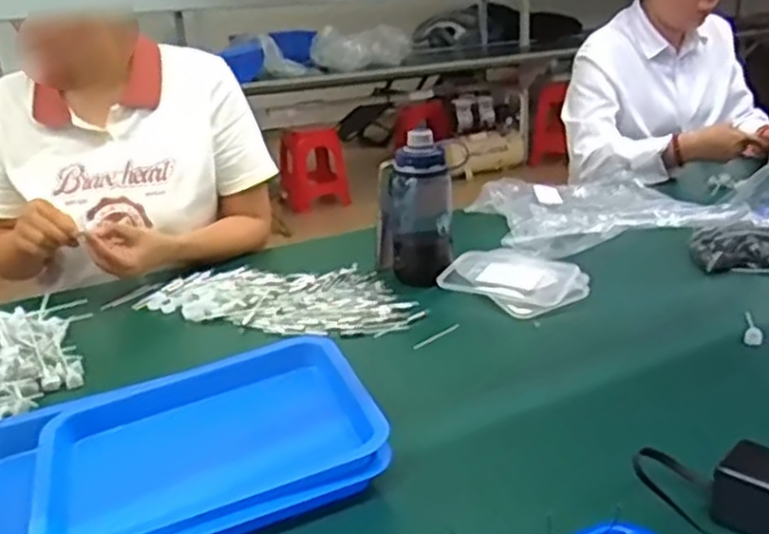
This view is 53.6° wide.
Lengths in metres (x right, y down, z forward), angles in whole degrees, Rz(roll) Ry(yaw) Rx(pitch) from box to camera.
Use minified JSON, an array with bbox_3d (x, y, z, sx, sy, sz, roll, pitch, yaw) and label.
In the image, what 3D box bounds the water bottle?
[{"bbox_3d":[0.046,-0.081,1.063,0.086,0.193,0.093,-11,22,-19],"label":"water bottle"}]

